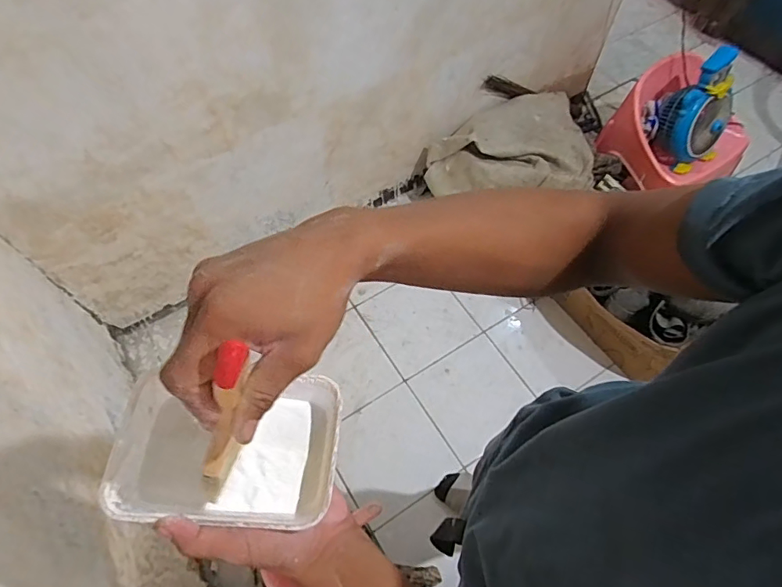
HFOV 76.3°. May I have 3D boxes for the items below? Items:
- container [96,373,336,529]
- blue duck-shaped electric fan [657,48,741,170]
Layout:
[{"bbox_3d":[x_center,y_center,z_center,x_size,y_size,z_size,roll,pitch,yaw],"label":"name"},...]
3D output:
[{"bbox_3d":[-0.130,0.125,0.405,0.172,0.047,0.113,1,61,1],"label":"container"},{"bbox_3d":[0.940,-0.544,1.522,0.171,0.305,0.179,-24,63,-12],"label":"blue duck-shaped electric fan"}]

